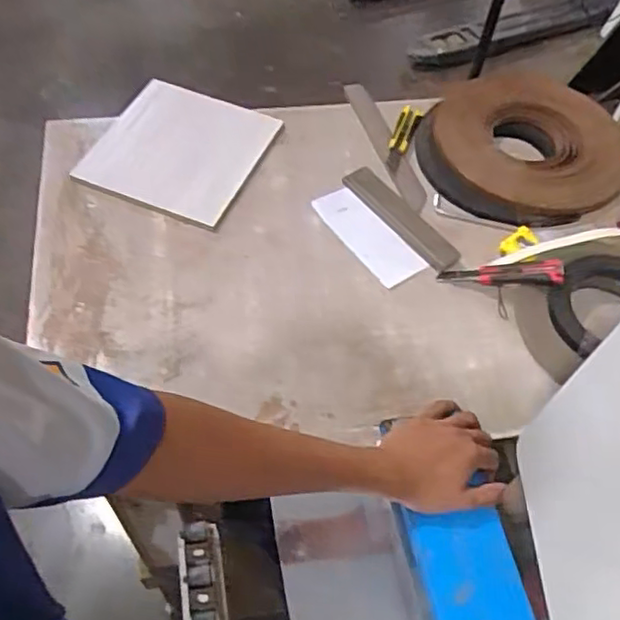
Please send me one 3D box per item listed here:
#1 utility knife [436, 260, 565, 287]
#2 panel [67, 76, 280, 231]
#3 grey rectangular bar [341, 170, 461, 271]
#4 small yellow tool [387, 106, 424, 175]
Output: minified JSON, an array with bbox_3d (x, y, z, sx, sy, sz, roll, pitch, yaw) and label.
[{"bbox_3d":[0.286,-0.054,0.985,0.179,0.025,0.035,-2,53,24],"label":"utility knife"},{"bbox_3d":[-0.221,-0.275,1.111,0.245,0.013,0.270,24,62,7],"label":"panel"},{"bbox_3d":[0.150,-0.152,1.072,0.058,0.012,0.235,-33,64,-23],"label":"grey rectangular bar"},{"bbox_3d":[0.167,-0.312,1.168,0.037,0.030,0.174,18,57,8],"label":"small yellow tool"}]

